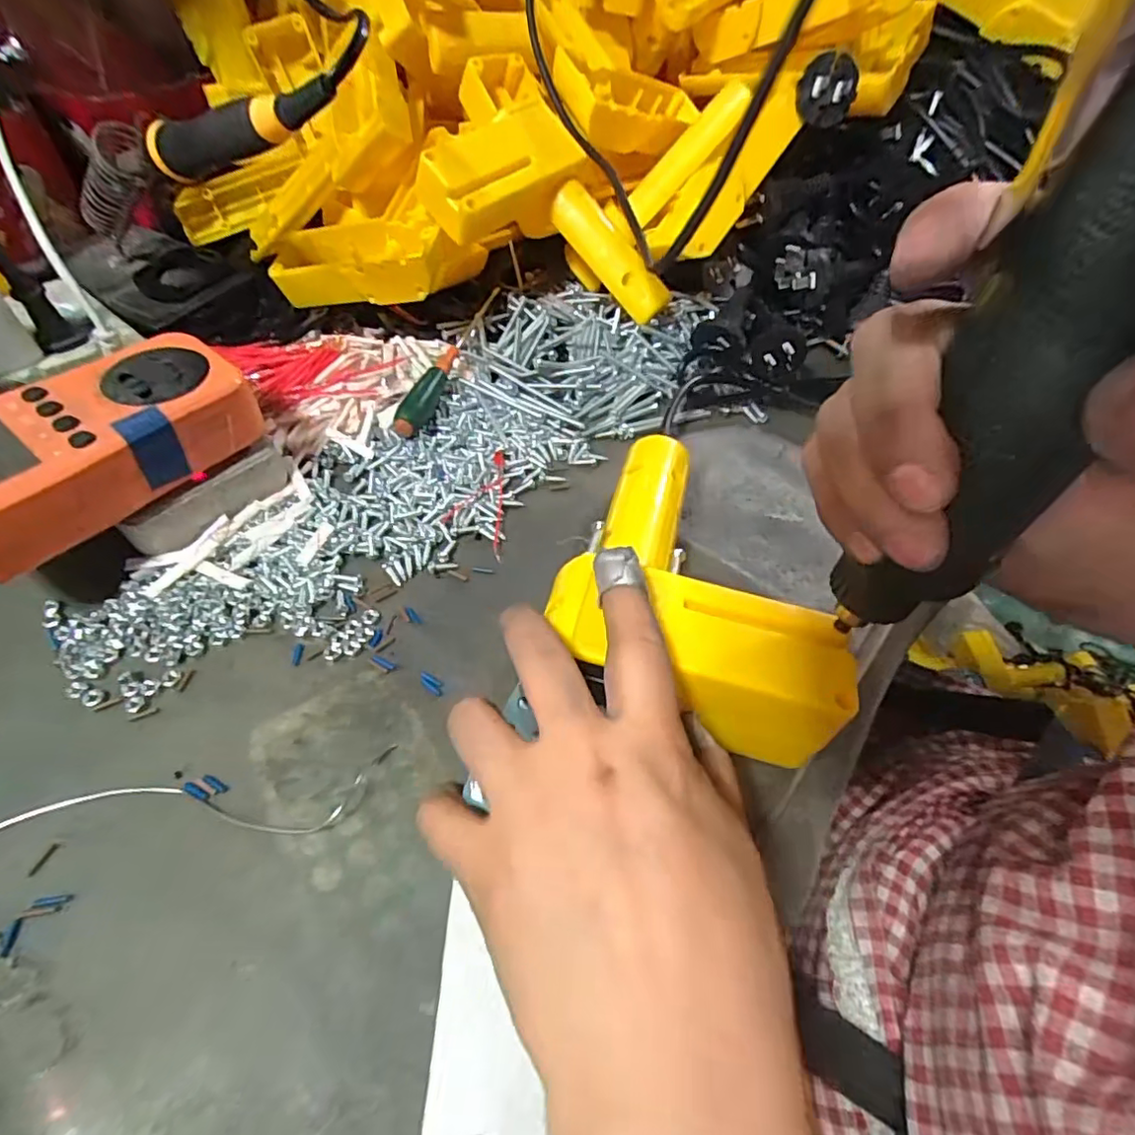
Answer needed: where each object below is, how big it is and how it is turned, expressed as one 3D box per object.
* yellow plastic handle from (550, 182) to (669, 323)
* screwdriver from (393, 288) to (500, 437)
[{"bbox_3d":[0.028,-0.194,0.371,0.029,0.026,0.091,-37,87,-25],"label":"yellow plastic handle"},{"bbox_3d":[-0.073,-0.132,0.365,0.016,0.016,0.148,11,54,6],"label":"screwdriver"}]

